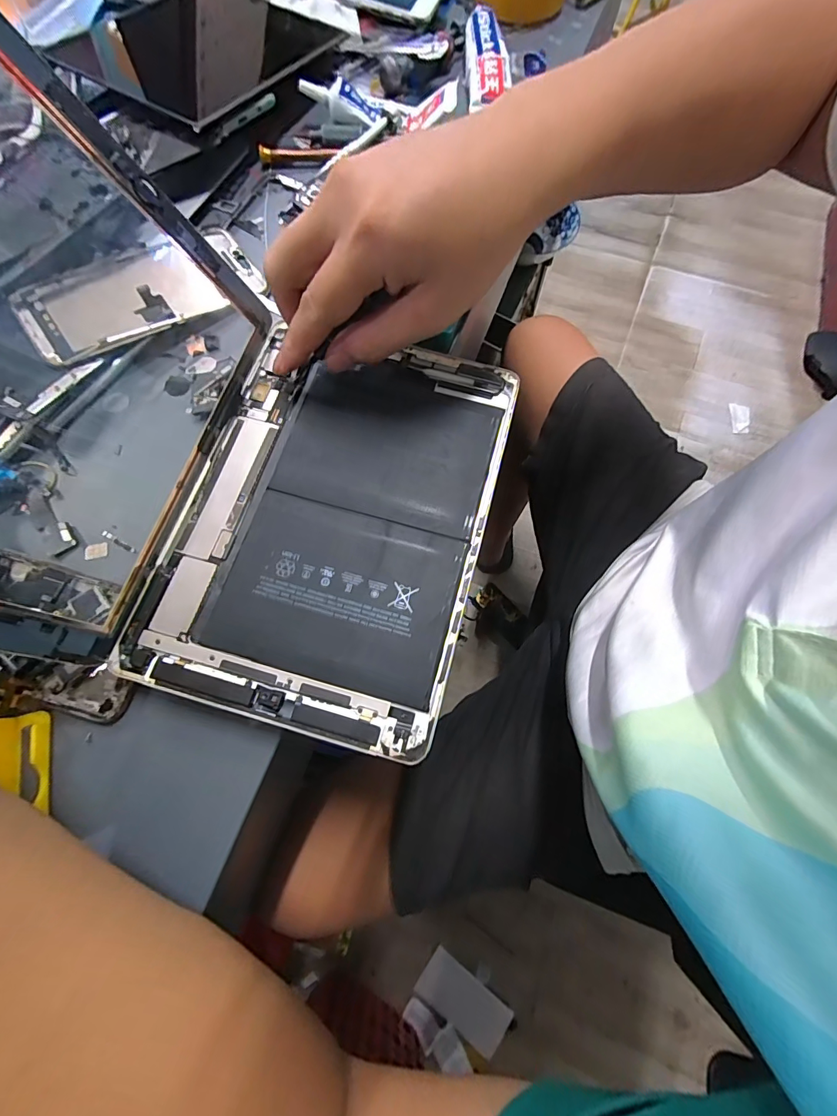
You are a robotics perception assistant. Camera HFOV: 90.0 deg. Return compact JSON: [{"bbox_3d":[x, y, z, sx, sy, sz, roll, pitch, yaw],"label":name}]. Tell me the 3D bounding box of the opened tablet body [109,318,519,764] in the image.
[{"bbox_3d":[-0.046,-0.027,0.241,0.166,0.008,0.229,15,72,5],"label":"opened tablet body"}]

